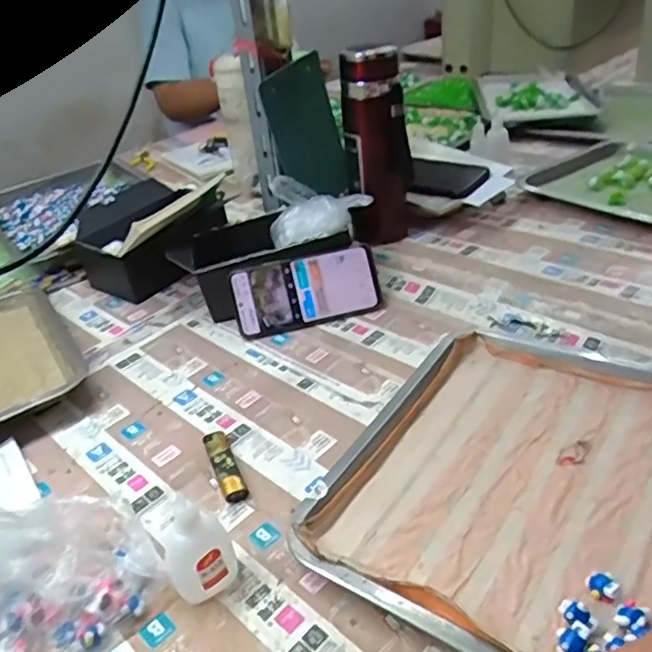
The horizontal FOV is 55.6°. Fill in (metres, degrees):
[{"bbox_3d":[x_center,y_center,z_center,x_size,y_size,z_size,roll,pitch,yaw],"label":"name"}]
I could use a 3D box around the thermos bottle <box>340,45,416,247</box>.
[{"bbox_3d":[0.062,-0.209,0.735,0.067,0.213,0.060,-10,33,-4],"label":"thermos bottle"}]

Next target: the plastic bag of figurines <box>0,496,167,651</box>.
[{"bbox_3d":[-0.194,0.156,0.401,0.142,0.096,0.095,-29,39,-30],"label":"plastic bag of figurines"}]

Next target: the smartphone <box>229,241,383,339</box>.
[{"bbox_3d":[-0.022,-0.040,0.678,0.157,0.076,0.007,-13,2,-6],"label":"smartphone"}]

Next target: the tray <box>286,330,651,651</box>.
[{"bbox_3d":[0.153,0.110,0.459,0.254,0.031,0.292,17,40,32],"label":"tray"}]

